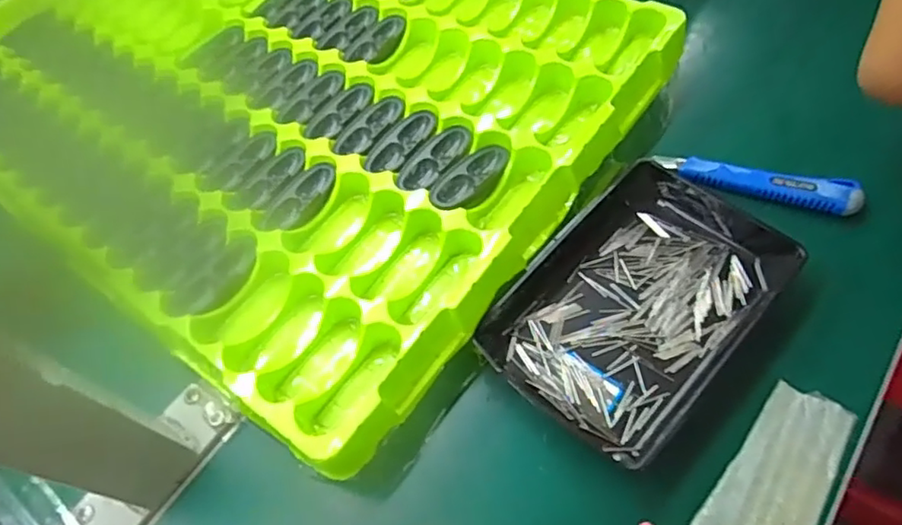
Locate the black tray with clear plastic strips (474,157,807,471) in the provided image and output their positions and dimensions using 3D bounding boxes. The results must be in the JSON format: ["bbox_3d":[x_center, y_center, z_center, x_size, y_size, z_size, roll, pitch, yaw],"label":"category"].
[{"bbox_3d":[0.120,0.019,0.374,0.123,0.023,0.192,38,71,25],"label":"black tray with clear plastic strips"}]

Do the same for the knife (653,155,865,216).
[{"bbox_3d":[0.209,-0.058,0.405,0.126,0.018,0.025,16,63,17],"label":"knife"}]

